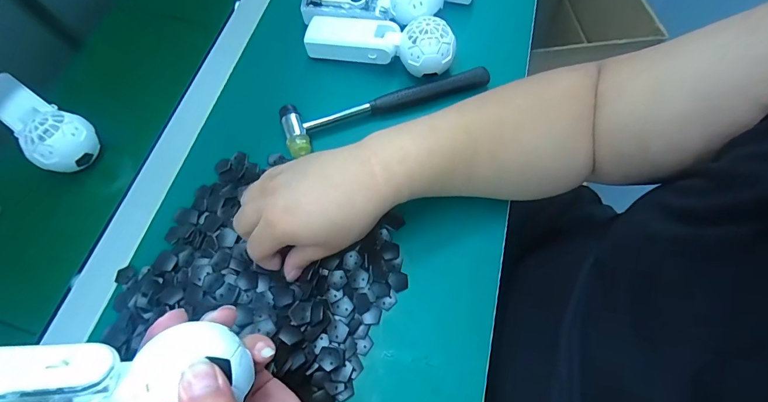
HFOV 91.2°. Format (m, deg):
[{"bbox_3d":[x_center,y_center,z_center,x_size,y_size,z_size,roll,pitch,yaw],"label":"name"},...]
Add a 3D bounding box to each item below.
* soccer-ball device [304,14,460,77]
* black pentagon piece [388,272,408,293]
[{"bbox_3d":[-0.007,-0.186,0.431,0.171,0.050,0.045,15,66,8],"label":"soccer-ball device"},{"bbox_3d":[0.014,0.075,0.352,0.018,0.004,0.018,-7,65,-2],"label":"black pentagon piece"}]

